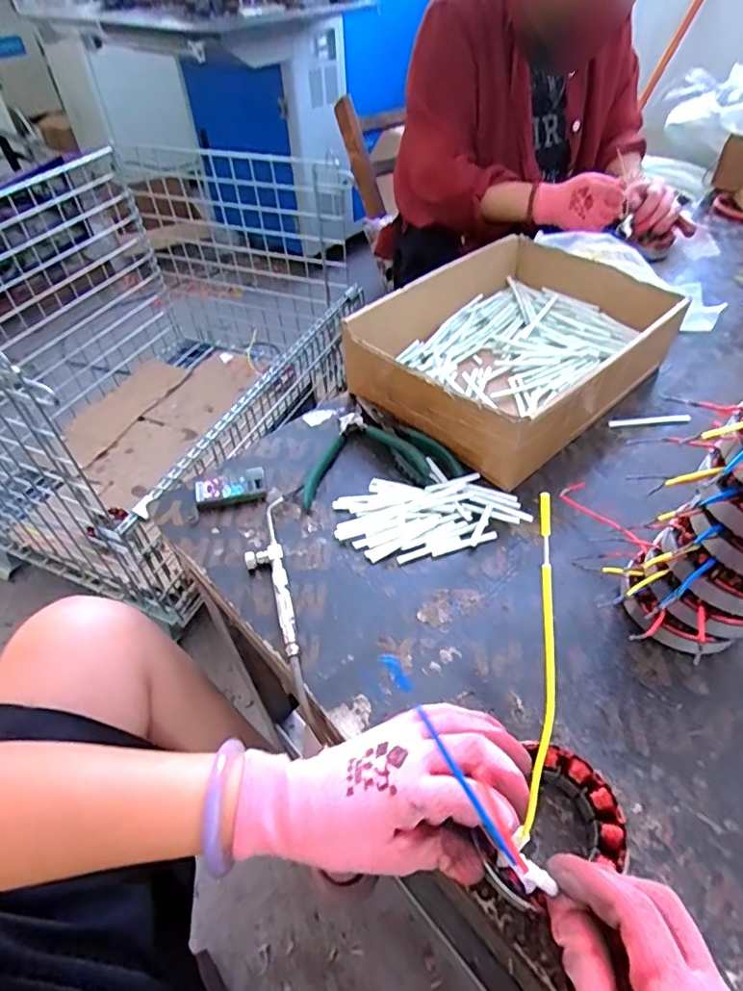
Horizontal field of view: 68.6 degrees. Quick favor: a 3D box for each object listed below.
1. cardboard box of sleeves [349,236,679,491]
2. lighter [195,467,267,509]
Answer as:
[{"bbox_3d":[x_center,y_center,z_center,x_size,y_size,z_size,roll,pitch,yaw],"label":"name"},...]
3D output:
[{"bbox_3d":[0.168,-0.174,0.621,0.348,0.089,0.242,-35,55,-26],"label":"cardboard box of sleeves"},{"bbox_3d":[-0.139,-0.007,0.536,0.067,0.014,0.033,-12,48,-8],"label":"lighter"}]

